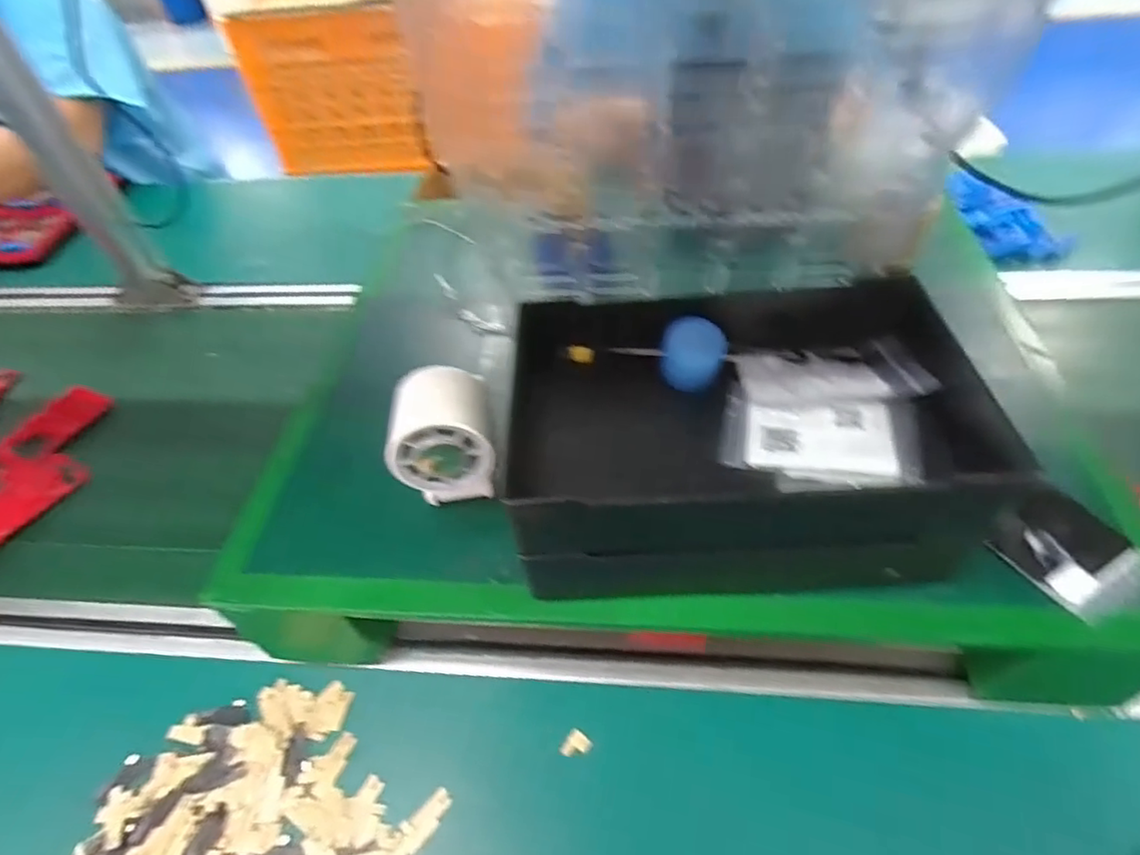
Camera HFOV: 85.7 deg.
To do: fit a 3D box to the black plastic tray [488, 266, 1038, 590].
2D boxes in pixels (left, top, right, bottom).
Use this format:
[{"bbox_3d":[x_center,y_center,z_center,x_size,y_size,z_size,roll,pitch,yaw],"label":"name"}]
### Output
[{"bbox_3d":[0.101,-0.002,0.384,0.267,0.088,0.192,-4,48,2],"label":"black plastic tray"}]

